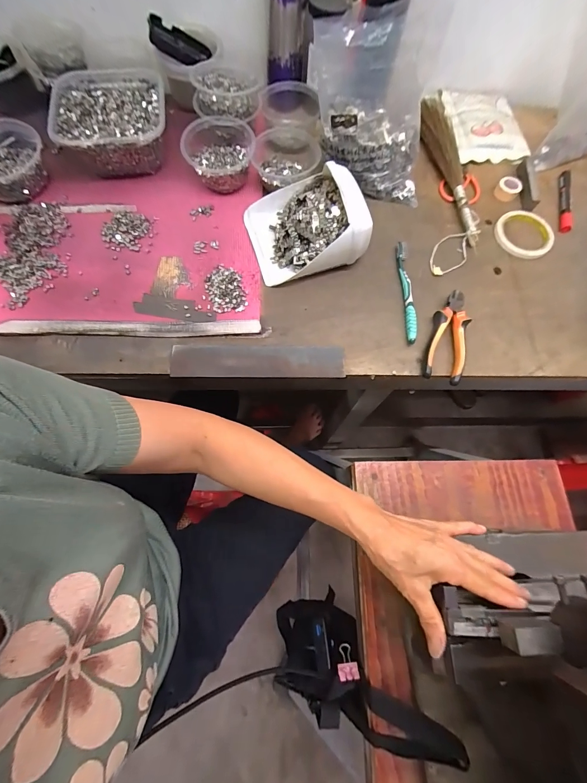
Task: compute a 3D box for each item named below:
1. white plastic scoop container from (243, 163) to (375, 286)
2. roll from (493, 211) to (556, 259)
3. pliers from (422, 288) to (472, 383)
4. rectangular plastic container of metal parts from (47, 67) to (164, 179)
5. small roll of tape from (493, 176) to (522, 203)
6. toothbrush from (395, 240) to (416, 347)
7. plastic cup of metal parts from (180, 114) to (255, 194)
[{"bbox_3d":[0.015,-0.262,0.514,0.163,0.082,0.148,-17,72,-8],"label":"white plastic scoop container"},{"bbox_3d":[0.404,-0.277,0.578,0.097,0.014,0.097,1,70,-2],"label":"roll"},{"bbox_3d":[0.234,-0.085,0.493,0.054,0.024,0.146,18,71,4],"label":"pliers"},{"bbox_3d":[-0.296,-0.448,0.556,0.172,0.075,0.179,-6,71,-5],"label":"rectangular plastic container of metal parts"},{"bbox_3d":[0.386,-0.365,0.593,0.038,0.020,0.043,31,72,8],"label":"small roll of tape"},{"bbox_3d":[0.180,-0.160,0.523,0.020,0.011,0.182,0,71,-3],"label":"toothbrush"},{"bbox_3d":[-0.121,-0.393,0.545,0.101,0.056,0.103,2,70,-2],"label":"plastic cup of metal parts"}]

